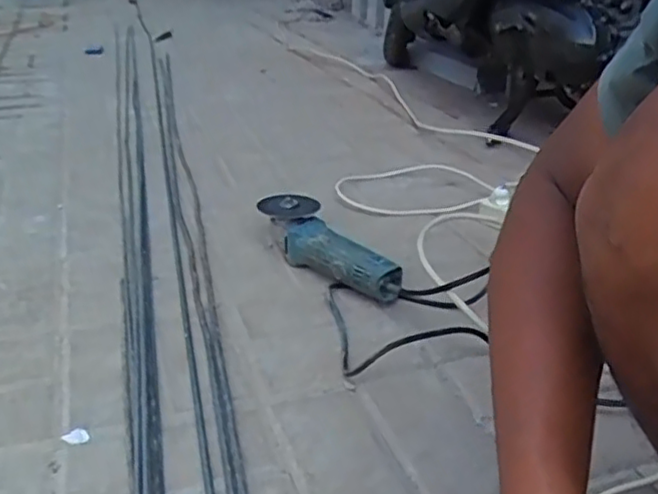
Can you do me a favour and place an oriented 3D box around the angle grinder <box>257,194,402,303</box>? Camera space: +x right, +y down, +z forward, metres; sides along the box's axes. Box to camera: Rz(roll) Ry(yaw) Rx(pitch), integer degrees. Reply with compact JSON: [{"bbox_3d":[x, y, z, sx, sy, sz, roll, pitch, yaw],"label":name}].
[{"bbox_3d":[-0.005,0.004,0.970,0.086,0.081,0.276,-17,32,-31],"label":"angle grinder"}]

